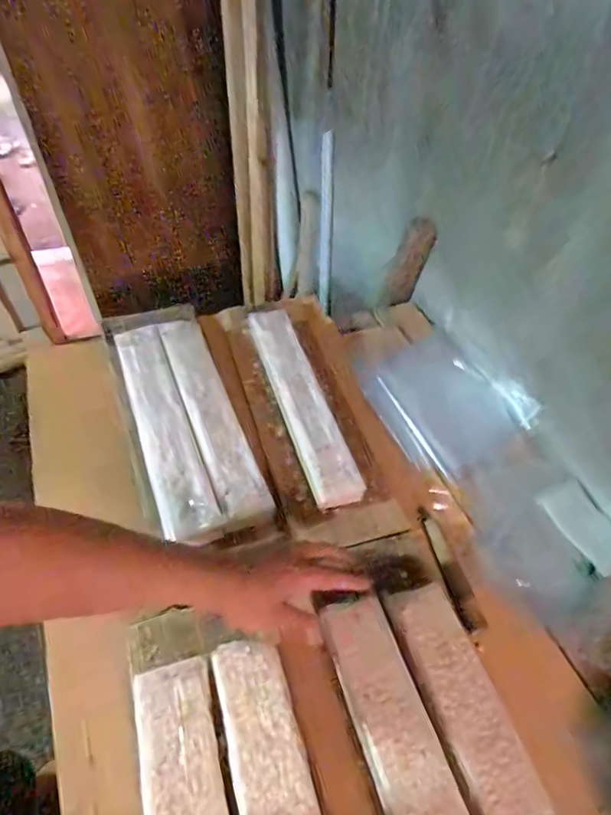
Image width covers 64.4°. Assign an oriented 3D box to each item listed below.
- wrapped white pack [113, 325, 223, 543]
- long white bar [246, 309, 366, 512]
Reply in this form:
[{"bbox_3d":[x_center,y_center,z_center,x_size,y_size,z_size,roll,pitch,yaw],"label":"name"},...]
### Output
[{"bbox_3d":[-0.200,0.009,0.661,0.070,0.042,0.363,-14,51,-20],"label":"wrapped white pack"},{"bbox_3d":[-0.012,-0.013,0.737,0.073,0.051,0.370,-10,50,-18],"label":"long white bar"}]

